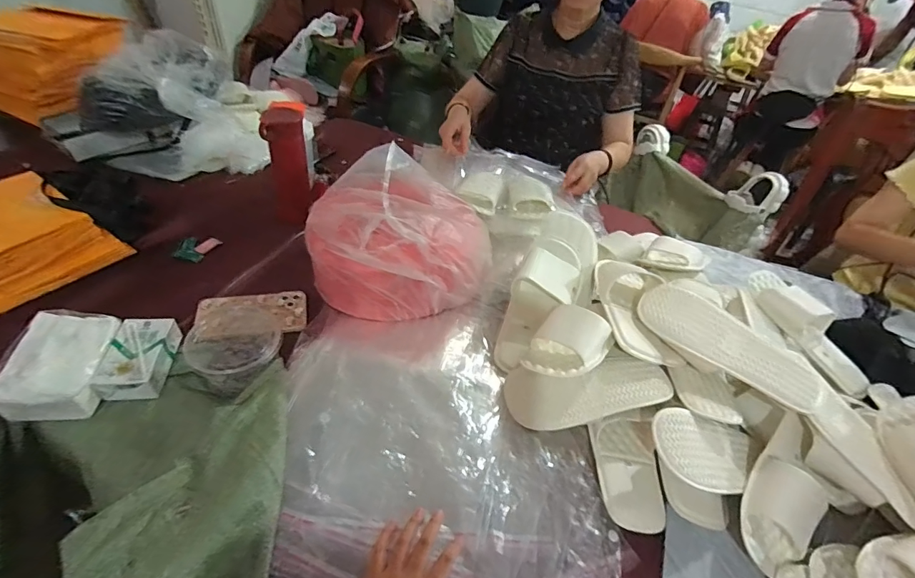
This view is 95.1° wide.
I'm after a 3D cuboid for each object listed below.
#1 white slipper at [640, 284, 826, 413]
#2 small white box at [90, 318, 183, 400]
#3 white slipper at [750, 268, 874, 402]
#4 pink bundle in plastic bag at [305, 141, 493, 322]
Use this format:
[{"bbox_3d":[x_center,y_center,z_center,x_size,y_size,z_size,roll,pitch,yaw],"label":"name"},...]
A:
[{"bbox_3d":[0.403,0.088,0.639,0.110,0.053,0.261,-27,55,-33],"label":"white slipper"},{"bbox_3d":[-0.437,0.098,0.581,0.069,0.048,0.108,-2,46,-12],"label":"small white box"},{"bbox_3d":[0.578,0.059,0.679,0.080,0.058,0.224,-18,67,-23],"label":"white slipper"},{"bbox_3d":[-0.084,-0.103,0.719,0.293,0.184,0.295,10,45,0],"label":"pink bundle in plastic bag"}]

